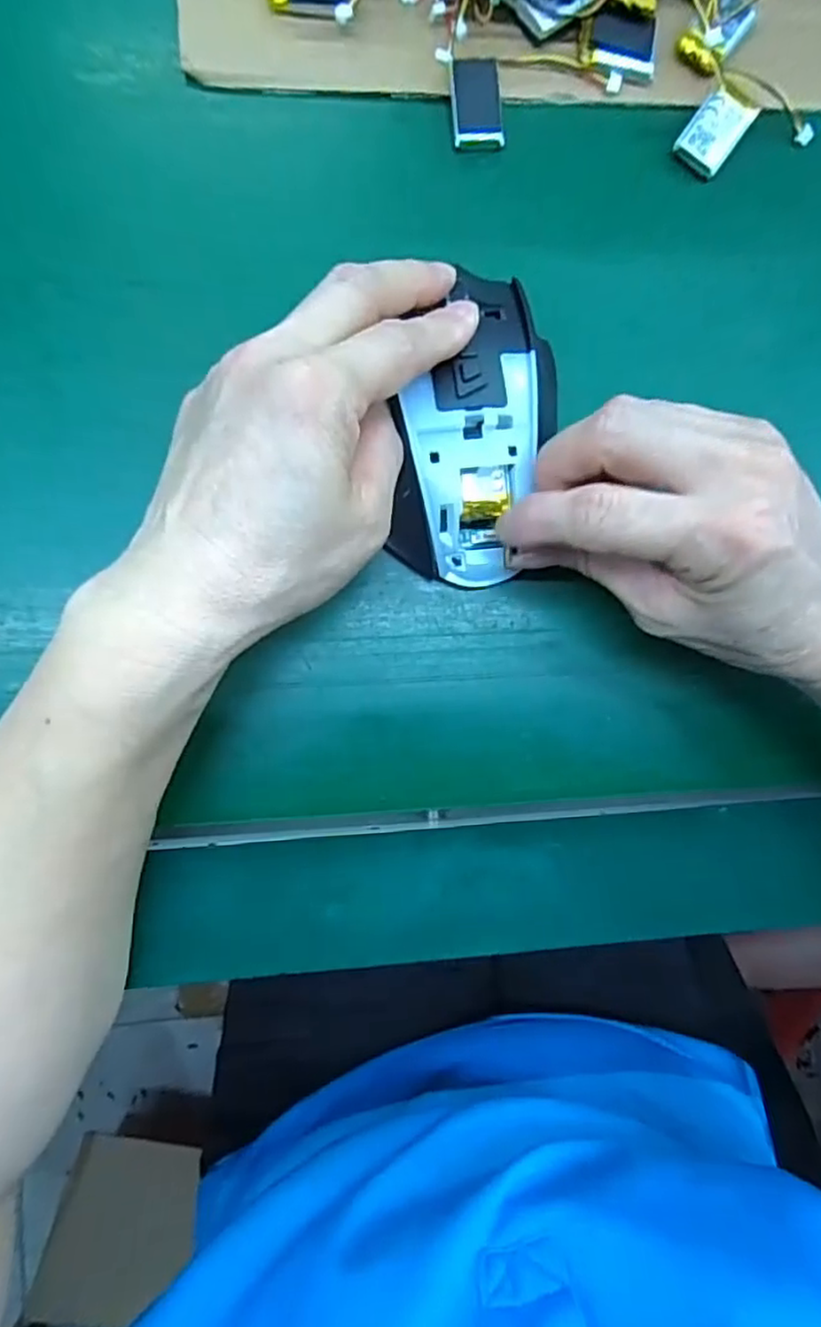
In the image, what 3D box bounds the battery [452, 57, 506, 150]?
[{"bbox_3d":[0.026,-0.220,0.264,0.019,0.004,0.029,-3,105,2],"label":"battery"}]

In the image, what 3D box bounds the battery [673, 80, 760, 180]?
[{"bbox_3d":[0.125,-0.218,0.273,0.019,0.009,0.035,35,85,-5],"label":"battery"}]

